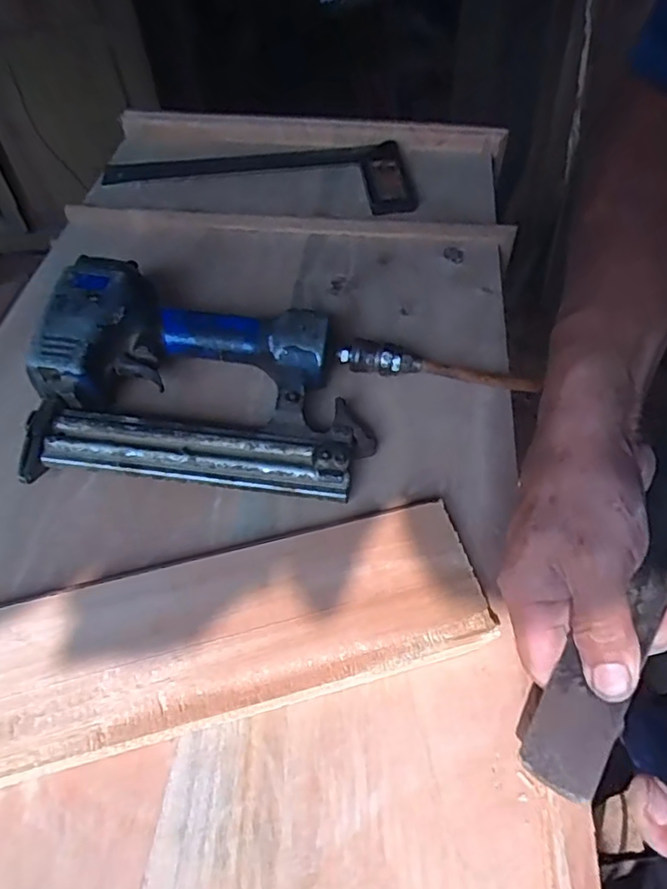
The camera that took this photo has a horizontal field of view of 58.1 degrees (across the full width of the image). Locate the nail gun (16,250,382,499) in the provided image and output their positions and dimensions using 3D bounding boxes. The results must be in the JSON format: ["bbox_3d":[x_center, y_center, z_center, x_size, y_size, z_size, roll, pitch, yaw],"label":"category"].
[{"bbox_3d":[-0.085,-0.047,0.403,0.218,0.056,0.168,2,52,1],"label":"nail gun"}]

